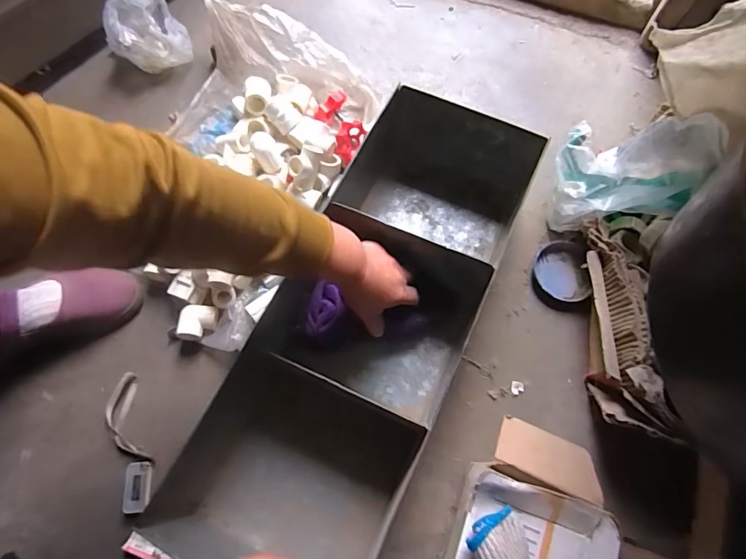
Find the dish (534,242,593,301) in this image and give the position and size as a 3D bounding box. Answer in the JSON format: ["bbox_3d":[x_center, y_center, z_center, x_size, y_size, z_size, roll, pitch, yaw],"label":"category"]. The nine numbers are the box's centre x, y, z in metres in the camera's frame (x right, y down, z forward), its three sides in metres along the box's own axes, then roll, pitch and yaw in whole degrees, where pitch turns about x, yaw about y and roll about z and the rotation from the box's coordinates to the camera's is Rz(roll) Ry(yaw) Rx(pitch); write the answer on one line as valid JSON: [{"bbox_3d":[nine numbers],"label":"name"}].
[{"bbox_3d":[0.256,-0.010,0.583,0.073,0.015,0.083,1,68,0],"label":"dish"}]

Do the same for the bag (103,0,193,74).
[{"bbox_3d":[-0.372,-0.408,0.696,0.120,0.082,0.124,-28,71,-11],"label":"bag"}]

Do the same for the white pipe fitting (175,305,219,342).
[{"bbox_3d":[-0.221,0.055,0.548,0.043,0.026,0.044,-1,68,-1],"label":"white pipe fitting"}]

